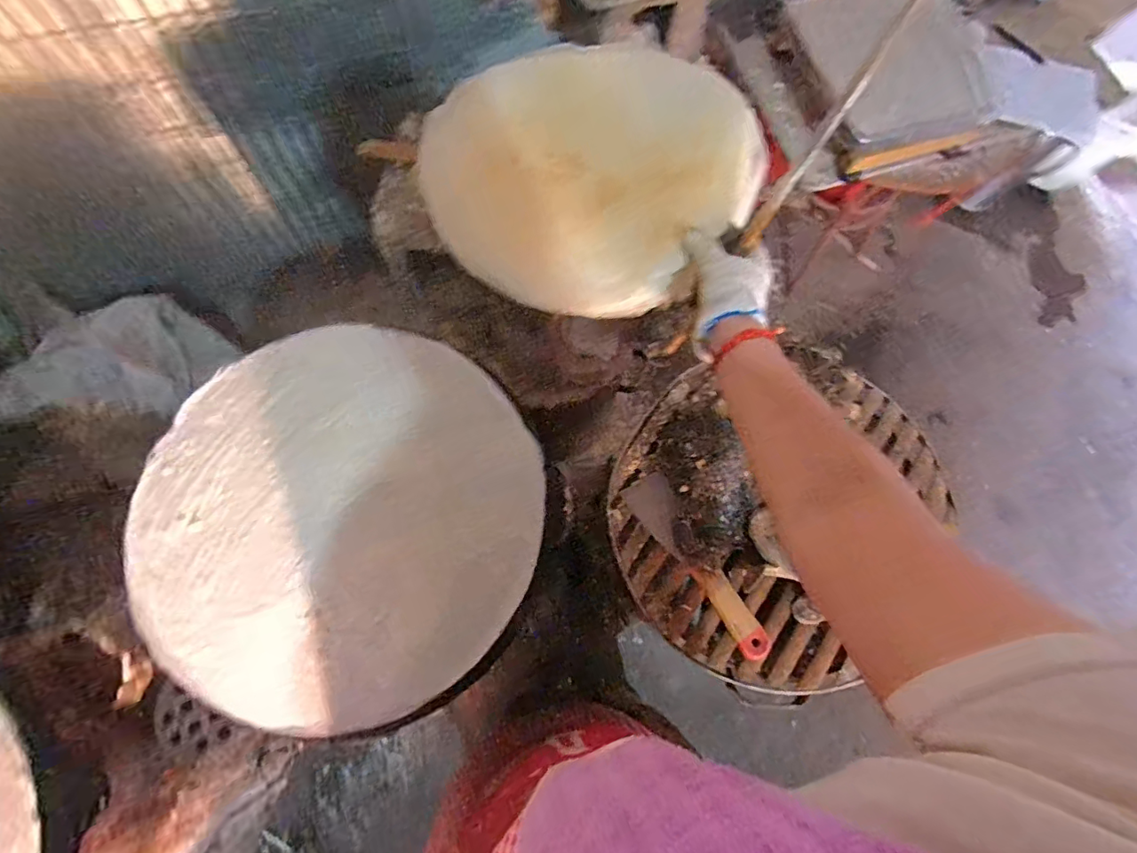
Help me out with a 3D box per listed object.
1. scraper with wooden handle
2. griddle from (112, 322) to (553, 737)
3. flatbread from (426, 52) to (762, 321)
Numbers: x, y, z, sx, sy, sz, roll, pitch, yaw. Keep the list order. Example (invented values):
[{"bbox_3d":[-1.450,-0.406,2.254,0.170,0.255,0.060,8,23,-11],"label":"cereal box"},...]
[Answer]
[{"bbox_3d":[0.139,0.151,0.574,0.048,0.027,0.217,-29,77,-9],"label":"scraper with wooden handle"},{"bbox_3d":[-0.210,0.080,0.489,0.366,0.028,0.354,0,74,-1],"label":"griddle"},{"bbox_3d":[0.017,-0.302,0.613,0.372,0.056,0.330,25,75,5],"label":"flatbread"}]

